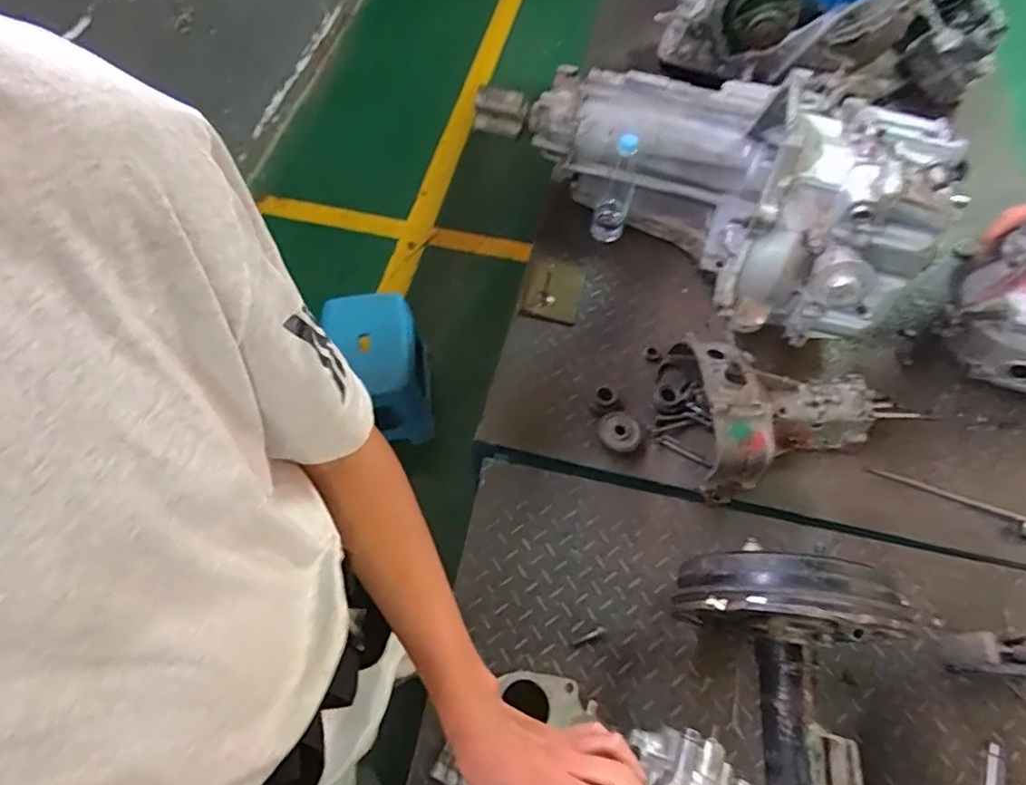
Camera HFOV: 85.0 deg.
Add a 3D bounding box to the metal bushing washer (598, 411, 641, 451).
[{"bbox_3d":[0.176,0.064,0.930,0.069,0.030,0.060,30,67,12],"label":"metal bushing washer"}]

